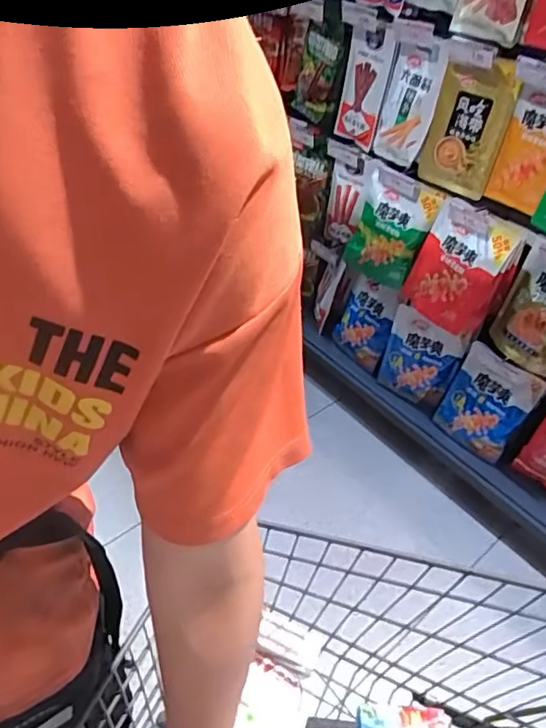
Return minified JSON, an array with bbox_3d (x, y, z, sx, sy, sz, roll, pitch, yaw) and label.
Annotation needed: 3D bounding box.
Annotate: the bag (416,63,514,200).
[{"bbox_3d":[0.414,-0.501,1.210,0.158,0.252,0.040,29,46,23],"label":"bag"}]

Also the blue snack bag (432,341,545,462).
[{"bbox_3d":[0.514,0.096,1.370,0.025,0.252,0.186,-12,42,-43],"label":"blue snack bag"}]

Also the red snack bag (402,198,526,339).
[{"bbox_3d":[0.438,-0.221,1.332,0.043,0.291,0.228,-26,51,-31],"label":"red snack bag"}]

